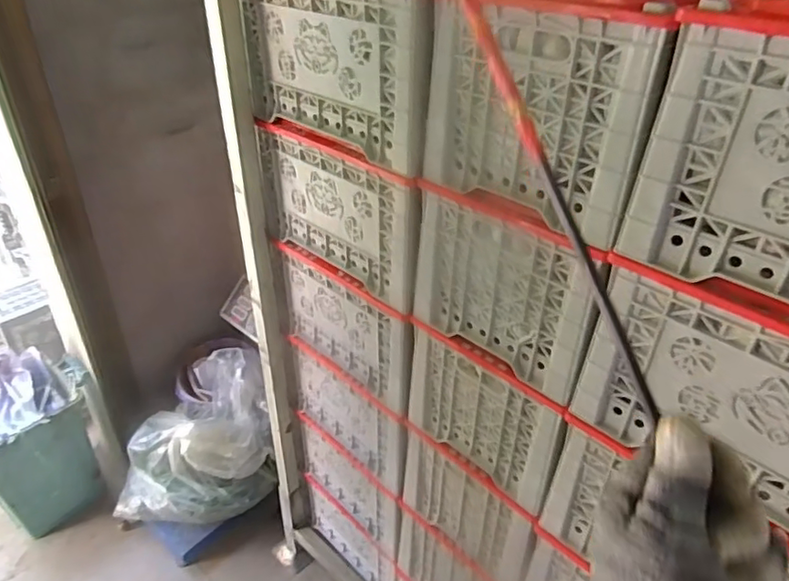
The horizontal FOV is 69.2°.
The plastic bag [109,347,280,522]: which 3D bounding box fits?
[{"bbox_3d":[-0.596,0.448,1.684,0.468,0.402,0.384,-17,38,-26],"label":"plastic bag"}]

